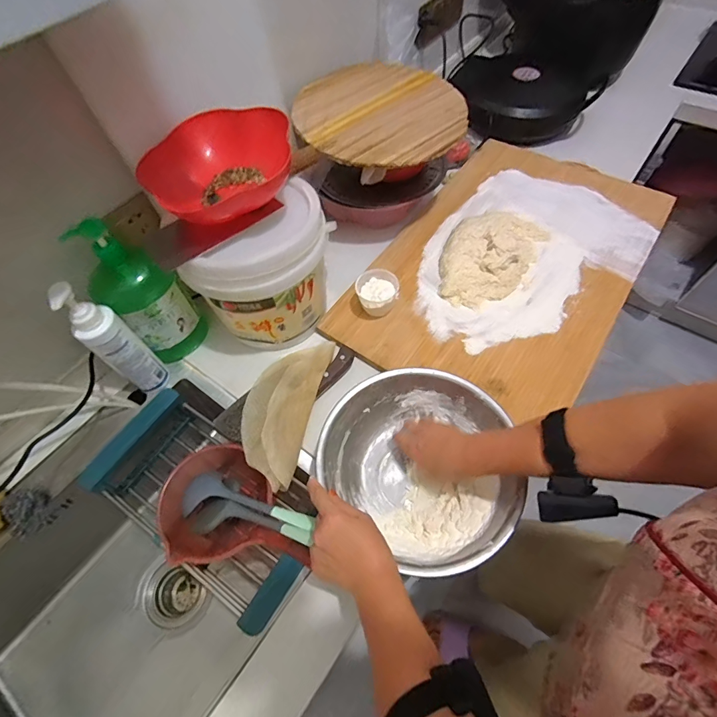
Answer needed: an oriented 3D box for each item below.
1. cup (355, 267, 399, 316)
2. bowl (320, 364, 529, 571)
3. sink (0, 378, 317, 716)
[{"bbox_3d":[0.032,-0.113,0.708,0.073,0.058,0.074,-1,60,2],"label":"cup"},{"bbox_3d":[0.090,0.144,0.553,0.229,0.098,0.255,-41,66,-19],"label":"bowl"},{"bbox_3d":[-0.365,0.379,0.651,0.436,0.240,0.581,32,67,22],"label":"sink"}]

